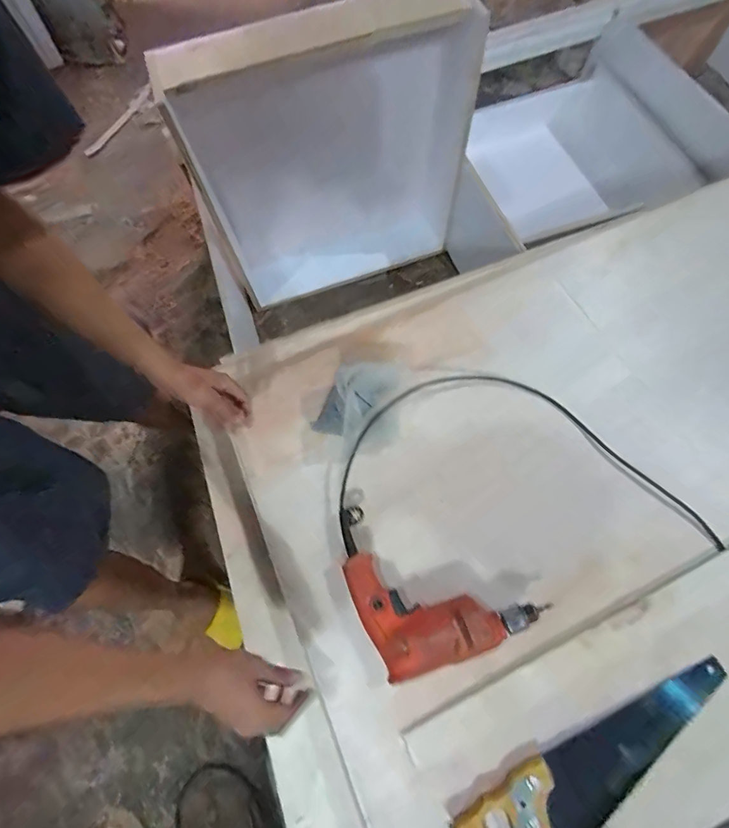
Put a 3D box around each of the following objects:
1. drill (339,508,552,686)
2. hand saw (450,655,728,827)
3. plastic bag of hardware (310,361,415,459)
[{"bbox_3d":[0.066,0.271,0.555,0.300,0.061,0.172,24,72,12],"label":"drill"},{"bbox_3d":[0.293,0.438,0.497,0.409,0.016,0.099,-30,70,-9],"label":"hand saw"},{"bbox_3d":[0.002,-0.021,0.673,0.139,0.061,0.172,26,72,12],"label":"plastic bag of hardware"}]

